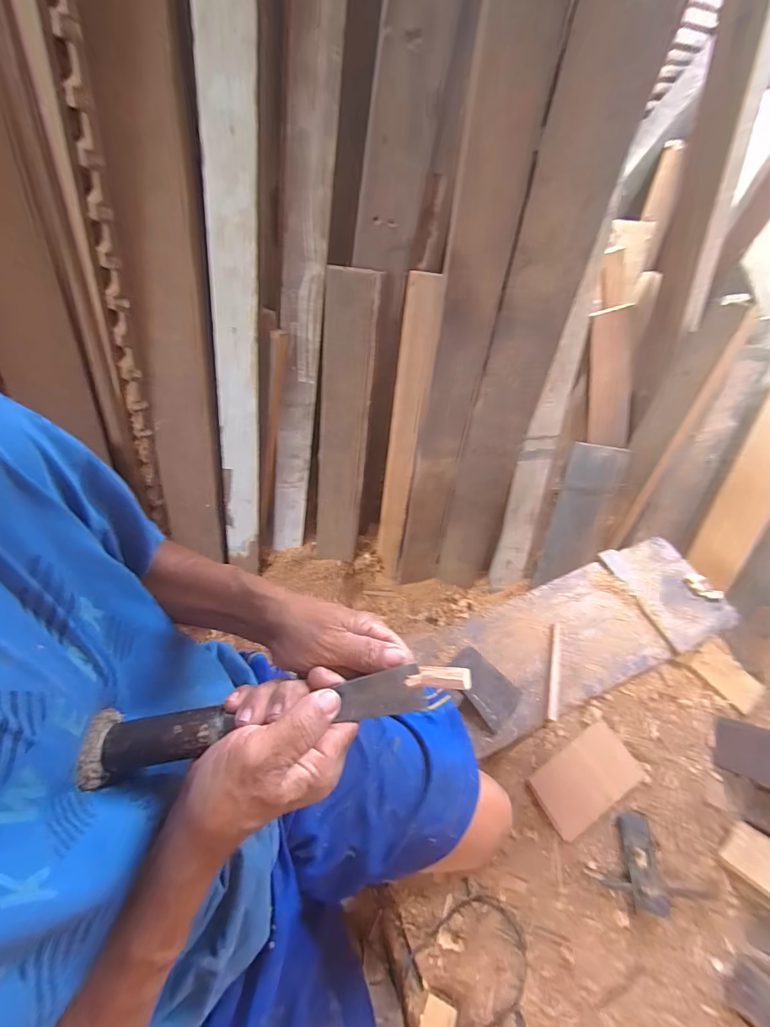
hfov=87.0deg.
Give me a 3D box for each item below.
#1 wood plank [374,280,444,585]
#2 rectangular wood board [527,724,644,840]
[{"bbox_3d":[0.035,-0.123,0.962,0.071,0.769,0.025,16,39,12],"label":"wood plank"},{"bbox_3d":[0.498,0.655,1.003,0.265,0.027,0.143,-27,61,-14],"label":"rectangular wood board"}]

